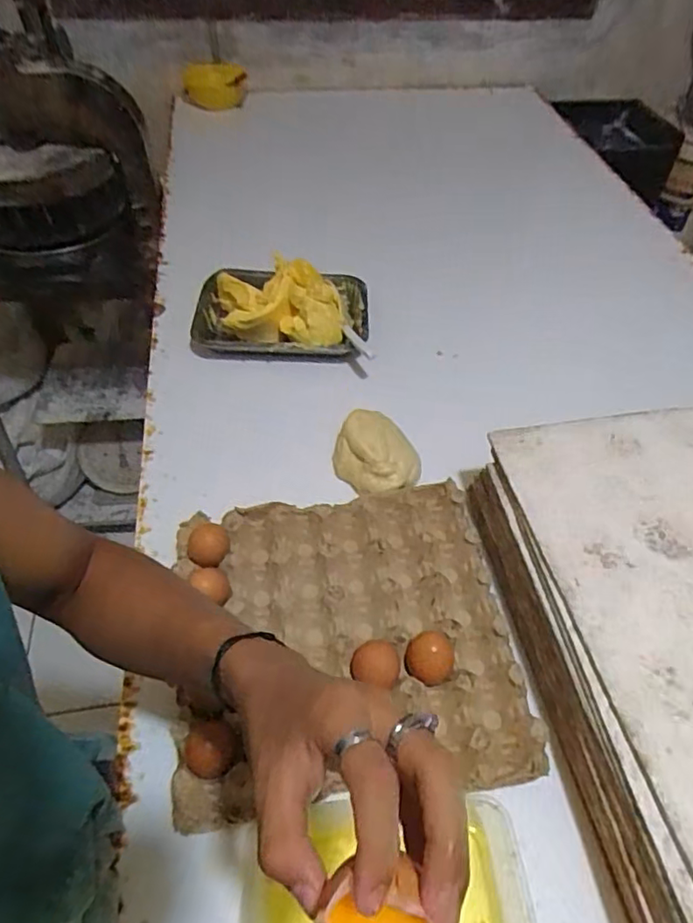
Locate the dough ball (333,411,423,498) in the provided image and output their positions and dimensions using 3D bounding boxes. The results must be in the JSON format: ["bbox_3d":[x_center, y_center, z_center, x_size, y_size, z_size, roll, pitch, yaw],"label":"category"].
[{"bbox_3d":[0.037,-0.012,0.737,0.093,0.054,0.109,-23,56,-20],"label":"dough ball"}]

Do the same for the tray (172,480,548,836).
[{"bbox_3d":[-0.004,0.167,0.594,0.315,0.043,0.309,-6,52,-8],"label":"tray"}]

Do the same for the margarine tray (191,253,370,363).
[{"bbox_3d":[-0.100,-0.248,0.907,0.264,0.095,0.171,1,51,-1],"label":"margarine tray"}]

